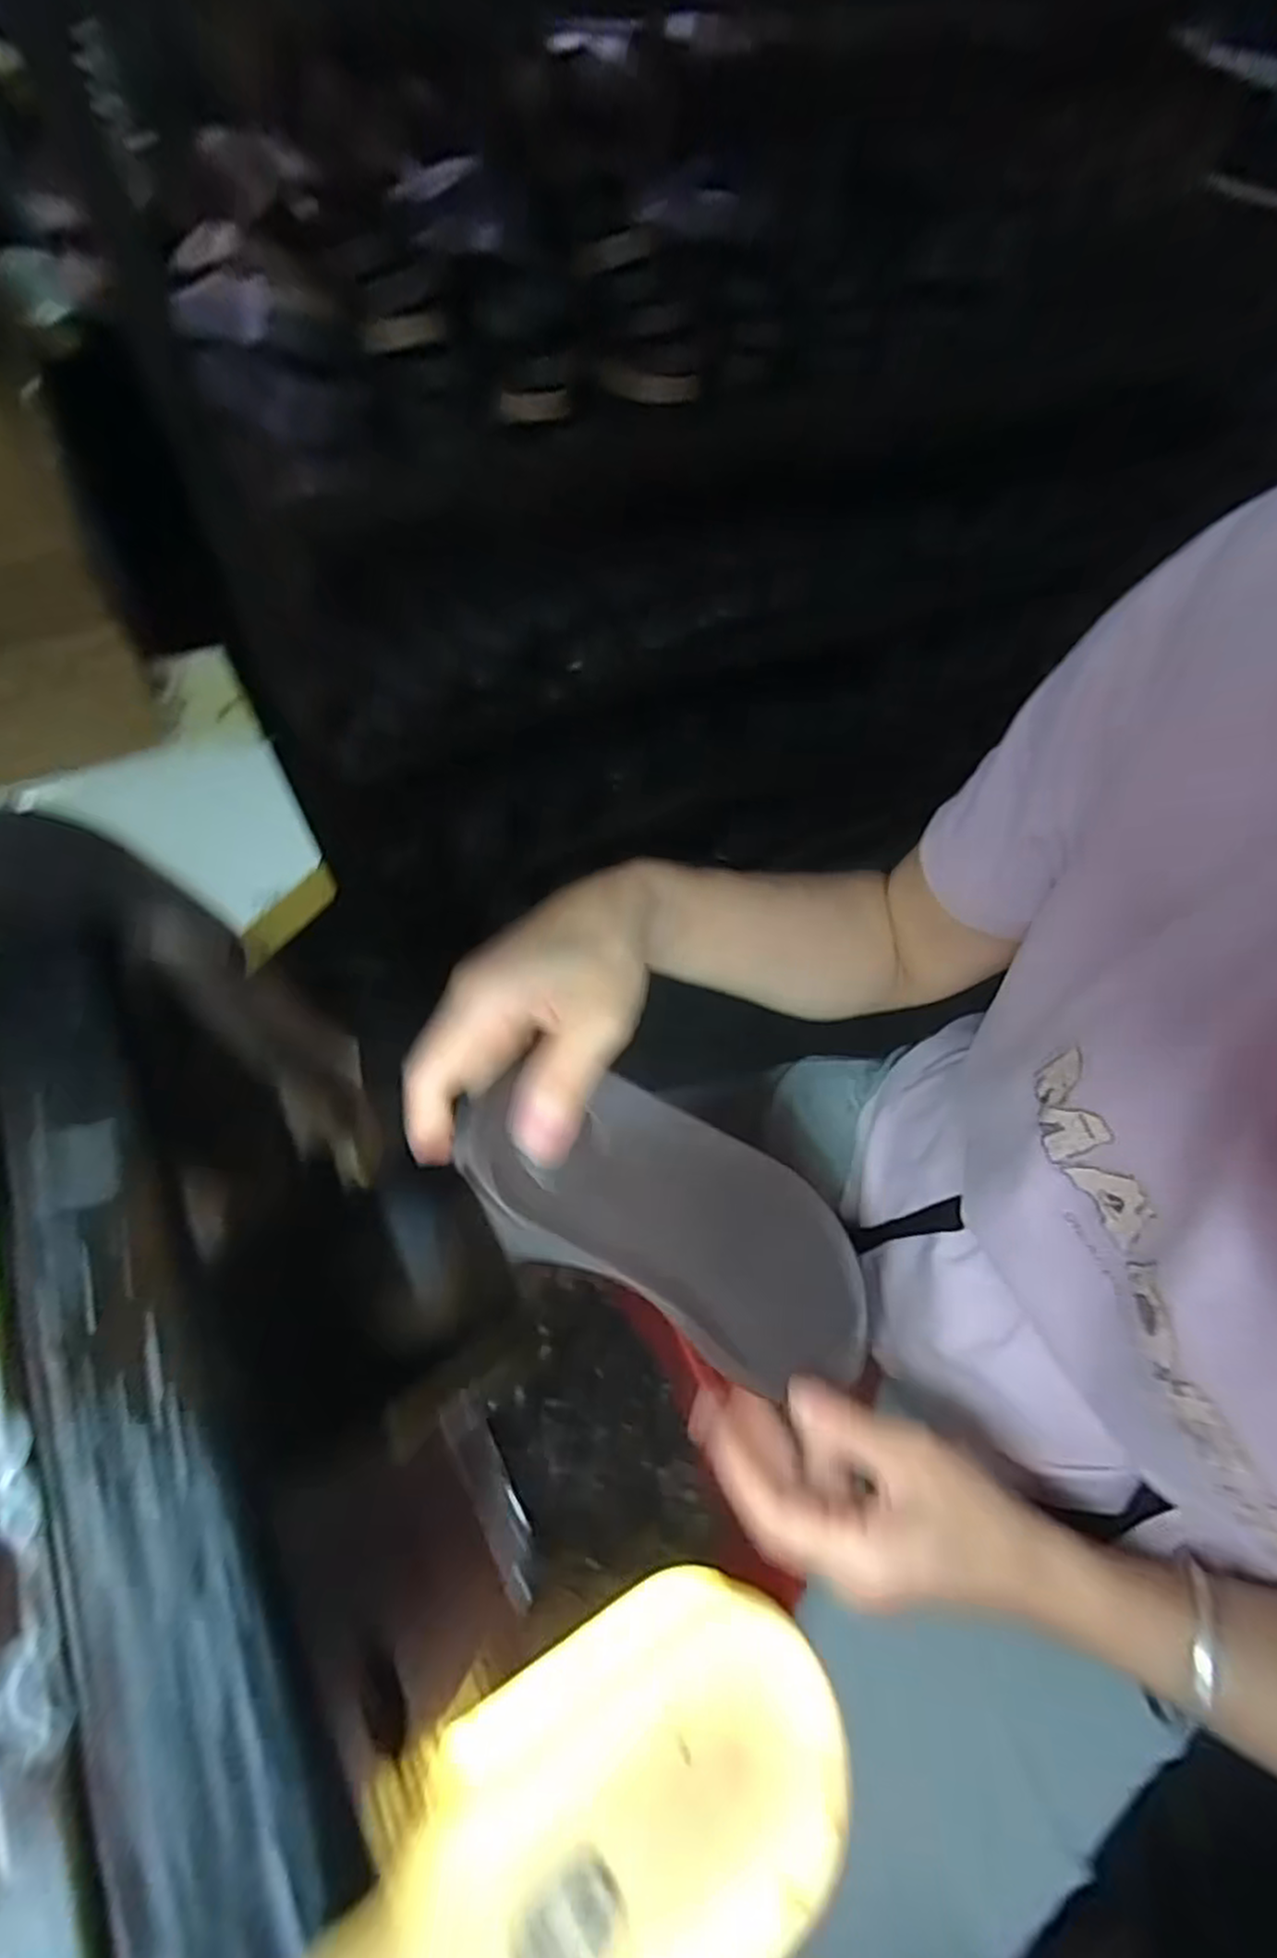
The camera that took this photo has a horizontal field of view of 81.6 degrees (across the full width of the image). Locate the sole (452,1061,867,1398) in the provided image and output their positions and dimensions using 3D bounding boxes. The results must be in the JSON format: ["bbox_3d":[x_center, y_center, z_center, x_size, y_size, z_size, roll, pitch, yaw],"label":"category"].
[{"bbox_3d":[0.024,0.110,0.321,0.226,0.026,0.085,35,54,-26],"label":"sole"}]

